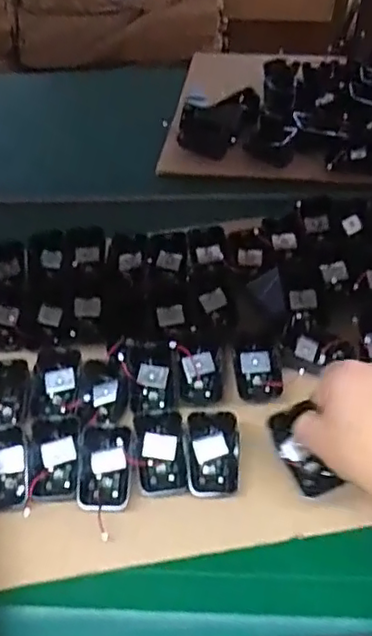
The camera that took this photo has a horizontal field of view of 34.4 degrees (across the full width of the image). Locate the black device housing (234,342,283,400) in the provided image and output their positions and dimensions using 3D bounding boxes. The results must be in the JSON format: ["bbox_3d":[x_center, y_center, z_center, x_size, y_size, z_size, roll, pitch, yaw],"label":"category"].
[{"bbox_3d":[0.069,0.051,0.568,0.041,0.024,0.054,-5,49,0],"label":"black device housing"}]

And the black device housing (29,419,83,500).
[{"bbox_3d":[-0.112,0.123,0.517,0.043,0.024,0.066,-2,49,2],"label":"black device housing"}]

